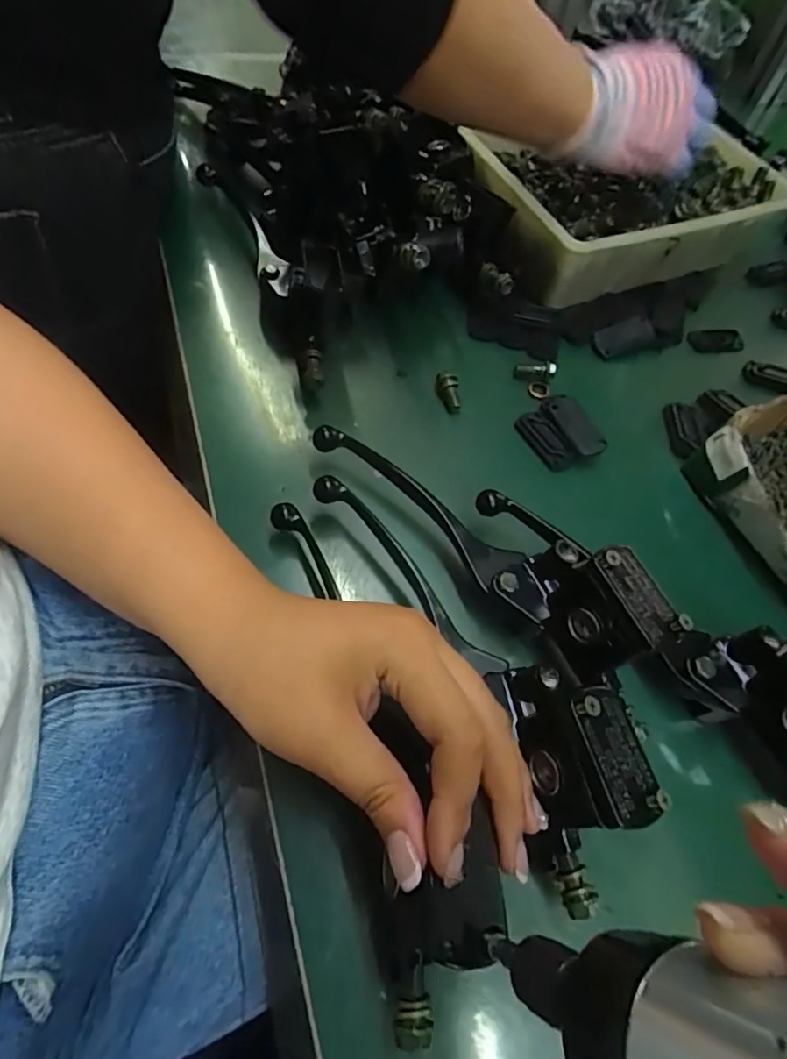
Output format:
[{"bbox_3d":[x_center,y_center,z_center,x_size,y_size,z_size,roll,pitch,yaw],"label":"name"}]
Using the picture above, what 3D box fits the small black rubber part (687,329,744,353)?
[{"bbox_3d":[0.273,-0.158,0.459,0.049,0.011,0.018,-6,60,-7],"label":"small black rubber part"}]

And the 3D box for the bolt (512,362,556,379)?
[{"bbox_3d":[0.105,-0.119,0.409,0.031,0.009,0.007,-4,60,12],"label":"bolt"}]

